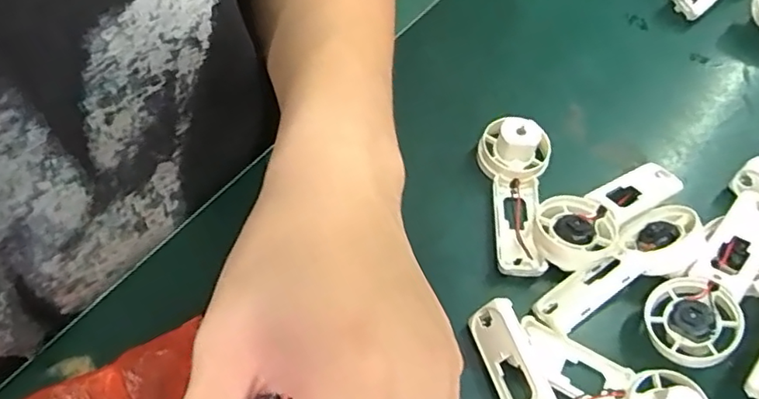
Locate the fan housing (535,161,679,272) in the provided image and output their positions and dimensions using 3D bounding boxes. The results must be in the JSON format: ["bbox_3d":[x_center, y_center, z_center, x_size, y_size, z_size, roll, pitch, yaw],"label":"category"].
[{"bbox_3d":[0.118,0.005,0.300,0.088,0.020,0.037,-29,67,-16],"label":"fan housing"}]

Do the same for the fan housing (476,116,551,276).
[{"bbox_3d":[0.071,-0.002,0.311,0.038,0.028,0.085,8,62,3],"label":"fan housing"}]

